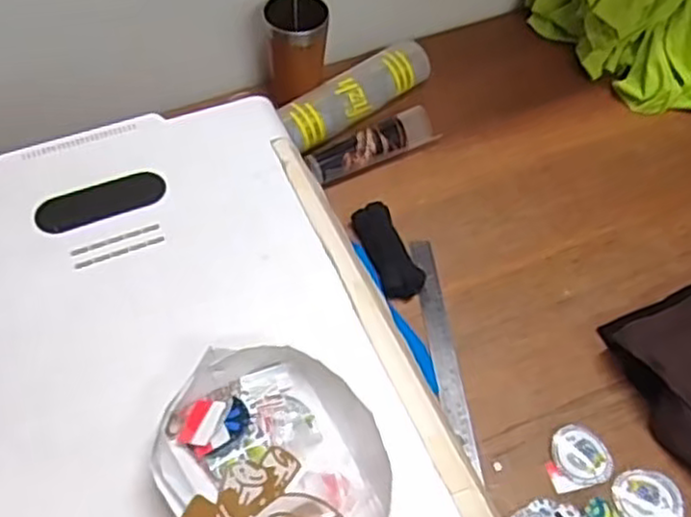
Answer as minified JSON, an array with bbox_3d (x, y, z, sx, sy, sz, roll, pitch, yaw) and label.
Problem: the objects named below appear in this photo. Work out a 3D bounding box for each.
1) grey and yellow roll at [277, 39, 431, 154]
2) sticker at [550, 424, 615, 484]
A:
[{"bbox_3d":[0.012,-0.224,0.984,0.247,0.054,0.065,-36,66,-25],"label":"grey and yellow roll"},{"bbox_3d":[0.248,0.204,0.746,0.066,0.011,0.053,26,58,12],"label":"sticker"}]

